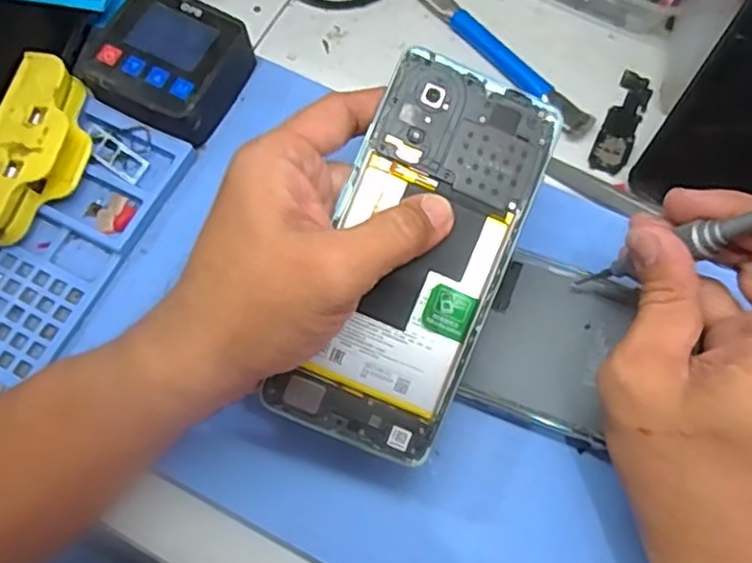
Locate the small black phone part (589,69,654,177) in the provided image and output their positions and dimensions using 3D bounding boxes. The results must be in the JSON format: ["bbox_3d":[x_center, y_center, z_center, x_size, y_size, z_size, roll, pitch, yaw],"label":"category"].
[{"bbox_3d":[0.141,-0.091,0.384,0.020,0.004,0.070,24,72,10],"label":"small black phone part"}]

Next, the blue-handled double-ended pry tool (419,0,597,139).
[{"bbox_3d":[0.074,-0.135,0.396,0.019,0.008,0.138,-37,73,-12],"label":"blue-handled double-ended pry tool"}]

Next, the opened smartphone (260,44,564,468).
[{"bbox_3d":[0.017,-0.011,0.283,0.073,0.004,0.162,23,86,-3],"label":"opened smartphone"}]

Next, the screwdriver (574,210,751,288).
[{"bbox_3d":[0.122,-0.014,0.279,0.012,0.112,0.014,26,69,-12],"label":"screwdriver"}]

